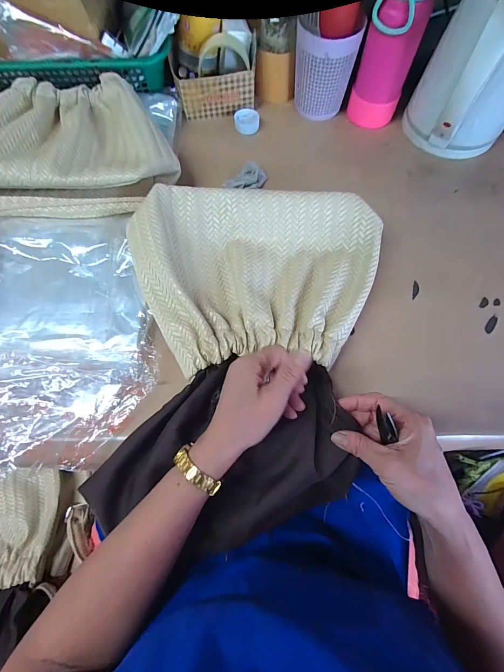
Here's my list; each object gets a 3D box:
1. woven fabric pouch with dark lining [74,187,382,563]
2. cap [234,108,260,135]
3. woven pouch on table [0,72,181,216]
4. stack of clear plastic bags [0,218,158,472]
[{"bbox_3d":[-0.004,0.014,0.360,0.289,0.077,0.392,4,69,0],"label":"woven fabric pouch with dark lining"},{"bbox_3d":[-0.009,-0.365,0.530,0.041,0.017,0.043,0,70,0],"label":"cap"},{"bbox_3d":[-0.265,-0.280,0.450,0.315,0.070,0.224,0,70,0],"label":"woven pouch on table"},{"bbox_3d":[-0.261,-0.011,0.385,0.262,0.028,0.333,-7,70,-3],"label":"stack of clear plastic bags"}]

